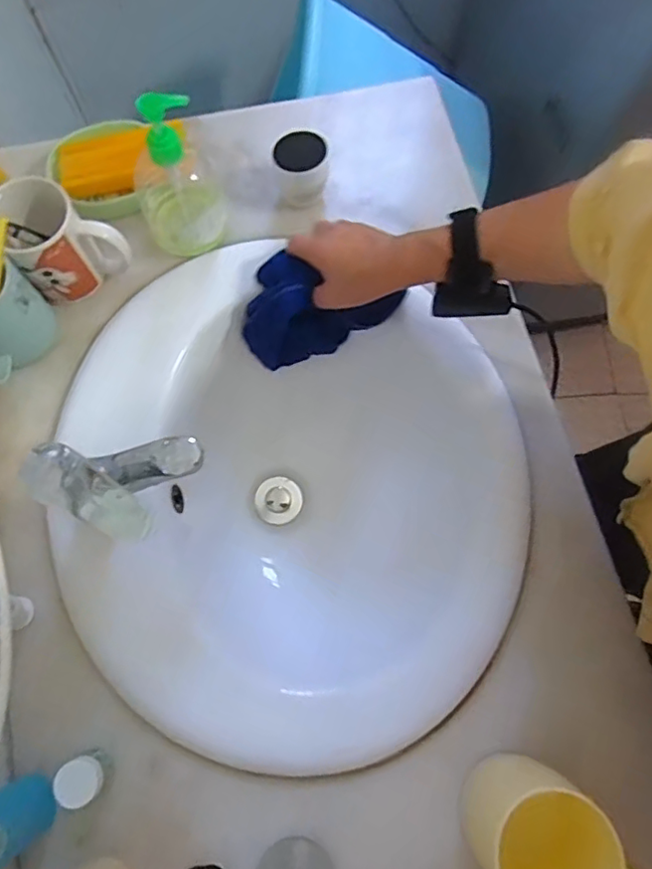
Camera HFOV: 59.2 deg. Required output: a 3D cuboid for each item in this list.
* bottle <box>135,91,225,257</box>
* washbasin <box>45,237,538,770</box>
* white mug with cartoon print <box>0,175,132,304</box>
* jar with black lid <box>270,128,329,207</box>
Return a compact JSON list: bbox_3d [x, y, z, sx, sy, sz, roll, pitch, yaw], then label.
[{"bbox_3d":[-0.150,-0.251,0.560,0.082,0.162,0.069,-19,74,-5],"label":"bottle"},{"bbox_3d":[-0.027,0.046,0.612,0.450,0.156,0.508,-16,74,-5],"label":"washbasin"},{"bbox_3d":[-0.261,-0.197,0.575,0.098,0.096,0.083,-30,75,-9],"label":"white mug with cartoon print"},{"bbox_3d":[-0.028,-0.288,0.628,0.058,0.072,0.054,0,73,0],"label":"jar with black lid"}]

